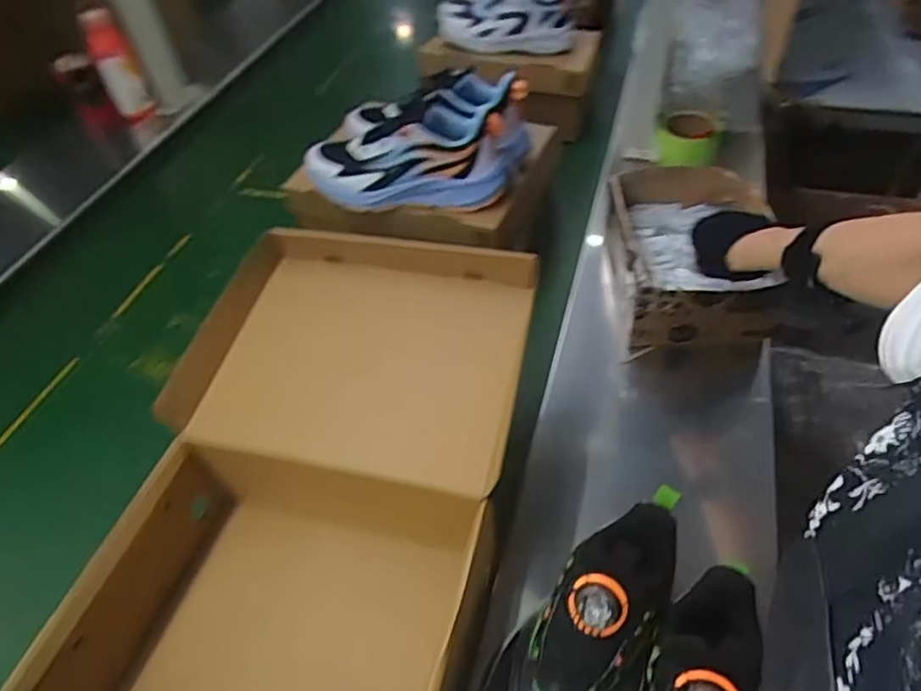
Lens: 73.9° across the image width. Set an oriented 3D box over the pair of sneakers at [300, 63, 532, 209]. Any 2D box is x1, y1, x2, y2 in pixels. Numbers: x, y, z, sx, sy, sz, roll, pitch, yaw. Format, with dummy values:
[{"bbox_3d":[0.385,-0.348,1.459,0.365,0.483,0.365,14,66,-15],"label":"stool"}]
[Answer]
[{"bbox_3d":[-0.058,-0.259,0.756,0.253,0.121,0.152,9,49,11],"label":"pair of sneakers"}]

